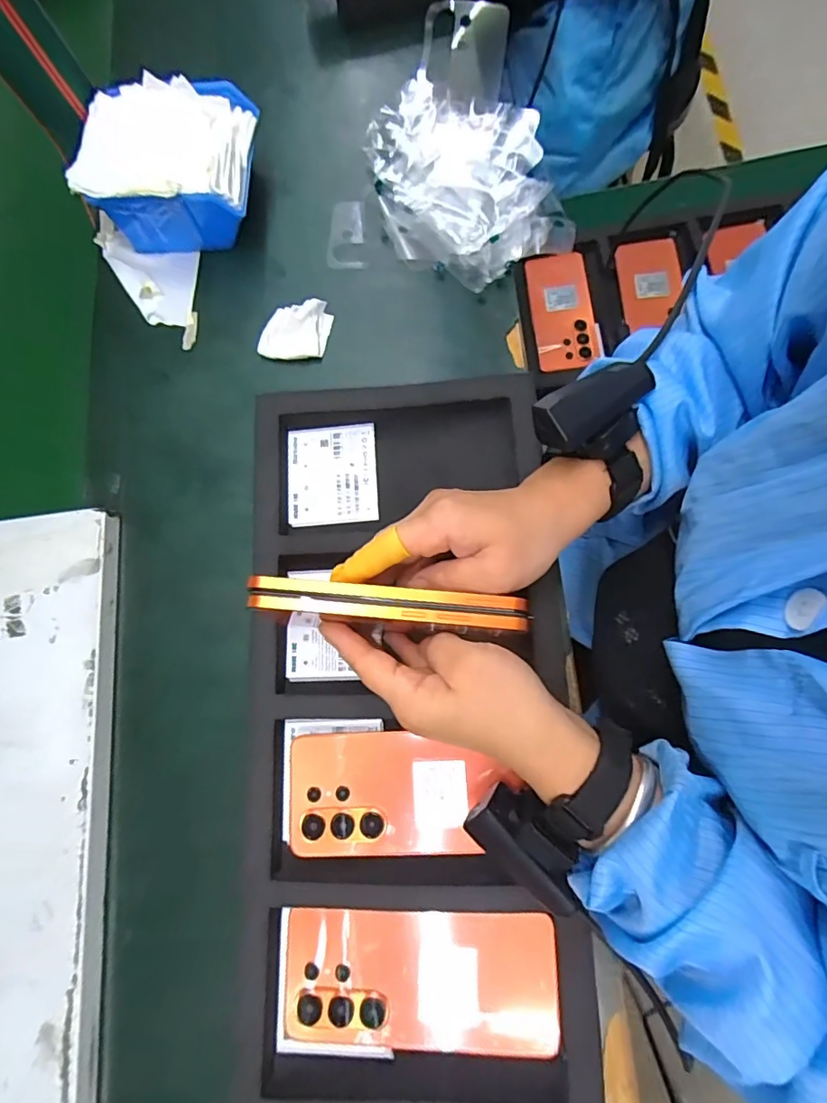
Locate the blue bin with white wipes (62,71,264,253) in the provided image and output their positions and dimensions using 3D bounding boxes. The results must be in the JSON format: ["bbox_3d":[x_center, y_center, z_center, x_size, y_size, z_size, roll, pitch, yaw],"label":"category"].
[{"bbox_3d":[-0.215,-0.349,0.478,0.143,0.079,0.121,1,76,4],"label":"blue bin with white wipes"}]

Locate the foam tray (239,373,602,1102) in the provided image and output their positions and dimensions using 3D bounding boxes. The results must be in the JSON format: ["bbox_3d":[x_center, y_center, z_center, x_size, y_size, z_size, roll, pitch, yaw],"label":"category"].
[{"bbox_3d":[-0.006,0.105,0.357,0.225,0.032,0.480,-5,76,7],"label":"foam tray"}]

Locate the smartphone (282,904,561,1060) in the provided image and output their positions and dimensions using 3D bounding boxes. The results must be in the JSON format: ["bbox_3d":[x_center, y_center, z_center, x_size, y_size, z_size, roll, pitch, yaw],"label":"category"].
[{"bbox_3d":[0.002,0.267,0.322,0.169,0.015,0.077,-2,77,8],"label":"smartphone"}]

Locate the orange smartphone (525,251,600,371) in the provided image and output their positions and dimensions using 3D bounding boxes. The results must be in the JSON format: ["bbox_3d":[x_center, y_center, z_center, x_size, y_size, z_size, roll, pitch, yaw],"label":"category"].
[{"bbox_3d":[0.200,-0.325,0.696,0.077,0.012,0.160,-6,78,6],"label":"orange smartphone"}]

